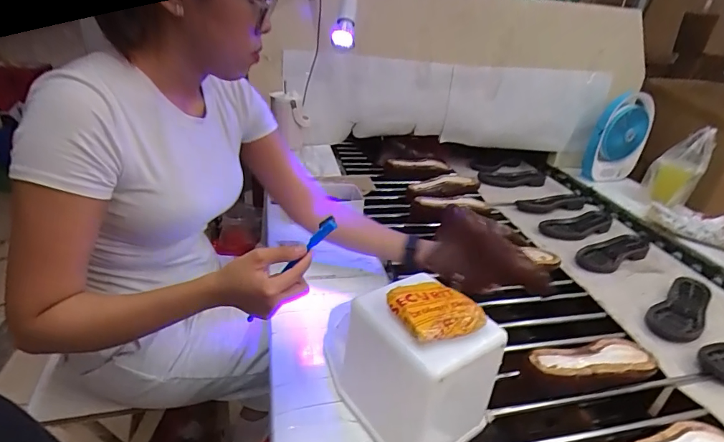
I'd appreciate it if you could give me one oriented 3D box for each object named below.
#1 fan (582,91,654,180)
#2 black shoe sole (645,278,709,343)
[{"bbox_3d":[0.944,-0.305,1.554,0.275,0.309,0.057,-11,25,-17],"label":"fan"},{"bbox_3d":[0.662,0.179,0.875,0.241,0.029,0.086,-20,38,-41],"label":"black shoe sole"}]

